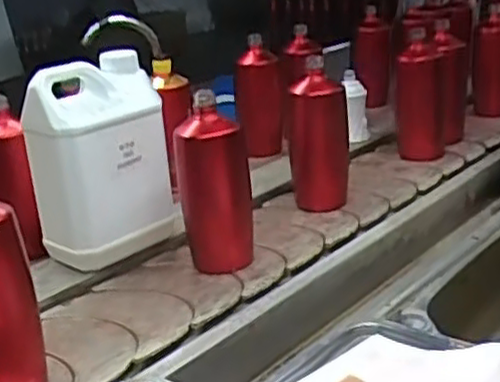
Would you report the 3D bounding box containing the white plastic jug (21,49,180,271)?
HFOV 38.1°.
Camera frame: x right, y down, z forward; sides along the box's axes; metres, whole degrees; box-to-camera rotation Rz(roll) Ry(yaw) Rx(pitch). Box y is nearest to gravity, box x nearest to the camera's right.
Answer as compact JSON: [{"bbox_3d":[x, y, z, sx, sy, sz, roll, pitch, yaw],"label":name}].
[{"bbox_3d":[-0.178,-0.039,0.882,0.108,0.238,0.152,15,28,41],"label":"white plastic jug"}]

